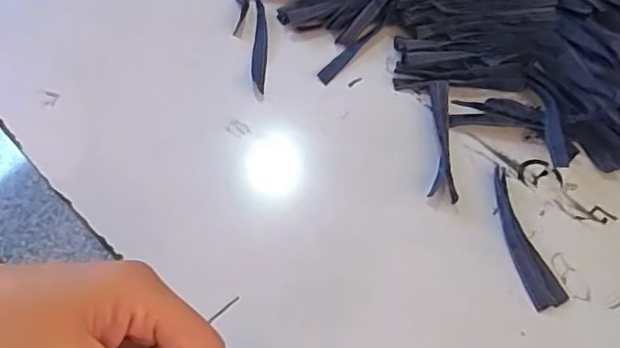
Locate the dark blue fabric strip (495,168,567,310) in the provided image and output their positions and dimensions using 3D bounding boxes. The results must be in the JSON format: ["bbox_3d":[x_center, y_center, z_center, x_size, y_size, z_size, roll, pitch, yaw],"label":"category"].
[{"bbox_3d":[0.124,0.037,0.339,0.020,0.006,0.087,-15,61,-8],"label":"dark blue fabric strip"}]

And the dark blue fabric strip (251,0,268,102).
[{"bbox_3d":[-0.036,-0.091,0.412,0.010,0.004,0.091,0,60,0],"label":"dark blue fabric strip"}]

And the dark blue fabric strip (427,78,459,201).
[{"bbox_3d":[0.084,-0.024,0.369,0.016,0.005,0.089,3,60,2],"label":"dark blue fabric strip"}]

